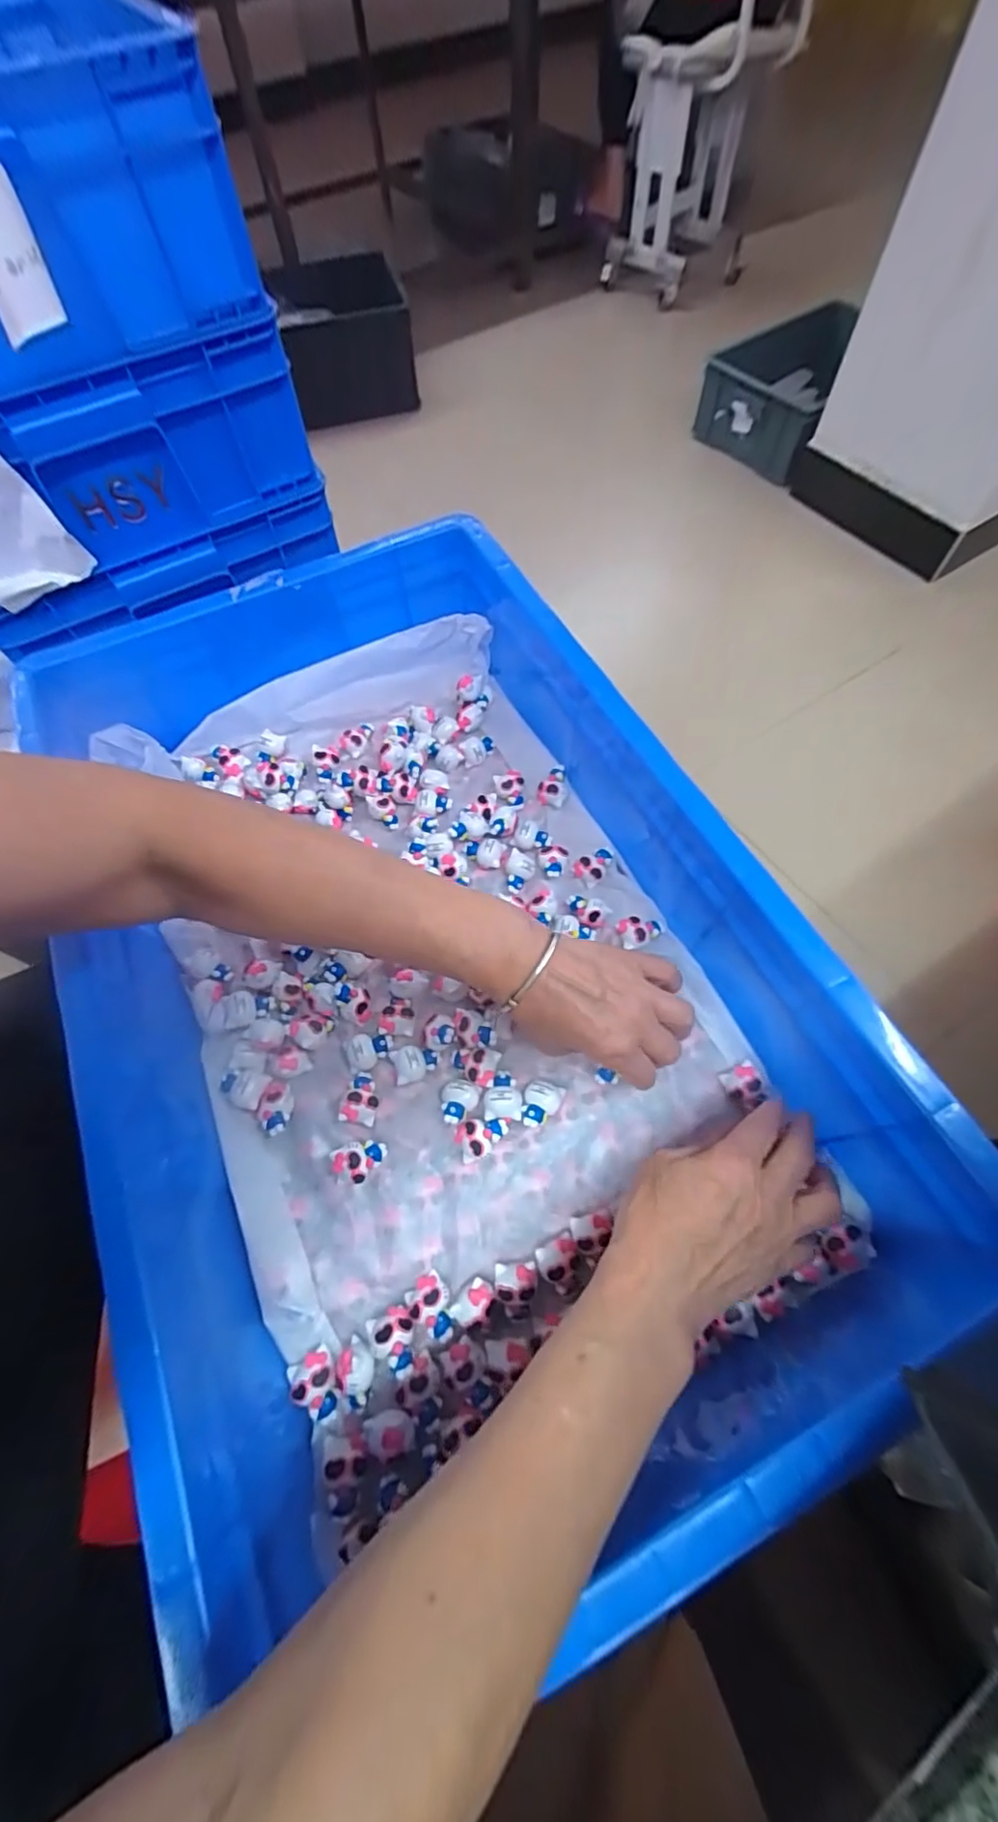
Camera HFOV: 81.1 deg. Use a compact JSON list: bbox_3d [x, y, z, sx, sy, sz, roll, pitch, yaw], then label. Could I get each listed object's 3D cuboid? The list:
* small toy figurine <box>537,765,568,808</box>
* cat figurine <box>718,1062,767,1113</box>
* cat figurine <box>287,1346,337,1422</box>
[{"bbox_3d":[0.046,-0.107,0.509,0.025,0.023,0.029,-7,64,0],"label":"small toy figurine"},{"bbox_3d":[0.166,0.118,0.397,0.026,0.011,0.024,-34,52,23],"label":"cat figurine"},{"bbox_3d":[-0.105,0.273,0.333,0.025,0.012,0.032,-27,66,-10],"label":"cat figurine"}]

